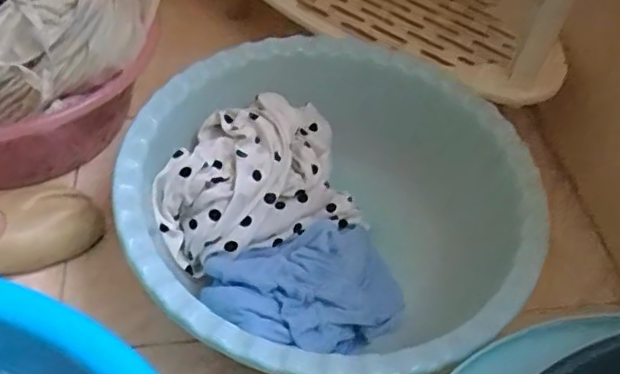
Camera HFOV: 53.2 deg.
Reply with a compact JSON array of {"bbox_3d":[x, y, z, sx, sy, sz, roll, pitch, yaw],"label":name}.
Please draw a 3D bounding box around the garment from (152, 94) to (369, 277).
[{"bbox_3d":[-0.058,-0.014,0.620,0.206,0.087,0.144,-17,53,-21],"label":"garment"}]

